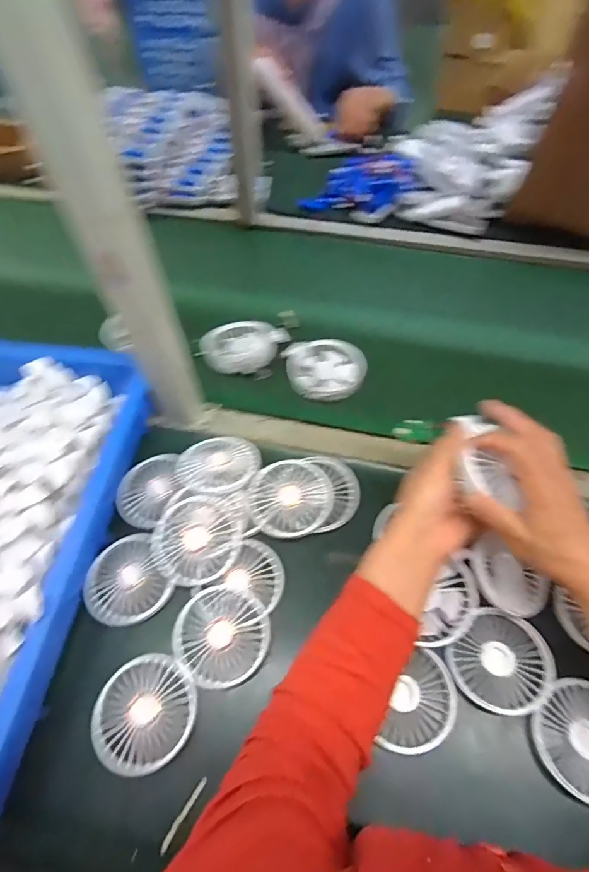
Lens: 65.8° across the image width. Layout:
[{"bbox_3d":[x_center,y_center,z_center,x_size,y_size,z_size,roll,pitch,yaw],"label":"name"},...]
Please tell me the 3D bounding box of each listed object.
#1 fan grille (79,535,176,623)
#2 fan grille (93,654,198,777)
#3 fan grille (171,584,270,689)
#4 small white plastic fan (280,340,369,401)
[{"bbox_3d":[-0.177,0.151,0.474,0.080,0.019,0.085,0,55,0],"label":"fan grille"},{"bbox_3d":[-0.136,0.252,0.416,0.090,0.013,0.088,0,55,0],"label":"fan grille"},{"bbox_3d":[-0.072,0.189,0.436,0.091,0.012,0.083,16,57,11],"label":"fan grille"},{"bbox_3d":[0.042,-0.089,0.612,0.103,0.043,0.085,-6,55,-4],"label":"small white plastic fan"}]

